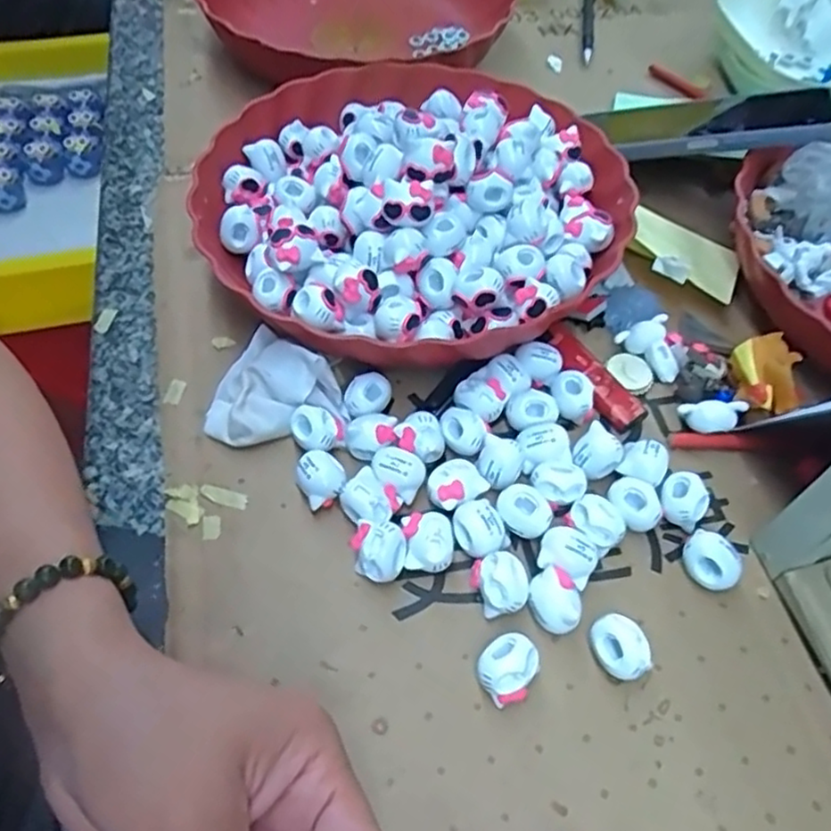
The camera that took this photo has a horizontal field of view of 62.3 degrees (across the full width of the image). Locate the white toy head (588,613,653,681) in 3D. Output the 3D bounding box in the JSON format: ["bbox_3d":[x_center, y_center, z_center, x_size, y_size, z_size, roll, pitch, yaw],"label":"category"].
[{"bbox_3d":[0.083,0.096,0.282,0.019,0.020,0.025,-26,61,-20],"label":"white toy head"}]

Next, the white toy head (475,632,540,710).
[{"bbox_3d":[0.037,0.101,0.274,0.025,0.018,0.021,-37,65,-25],"label":"white toy head"}]

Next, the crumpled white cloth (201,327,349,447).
[{"bbox_3d":[-0.074,-0.010,0.336,0.064,0.034,0.054,40,62,22],"label":"crumpled white cloth"}]

